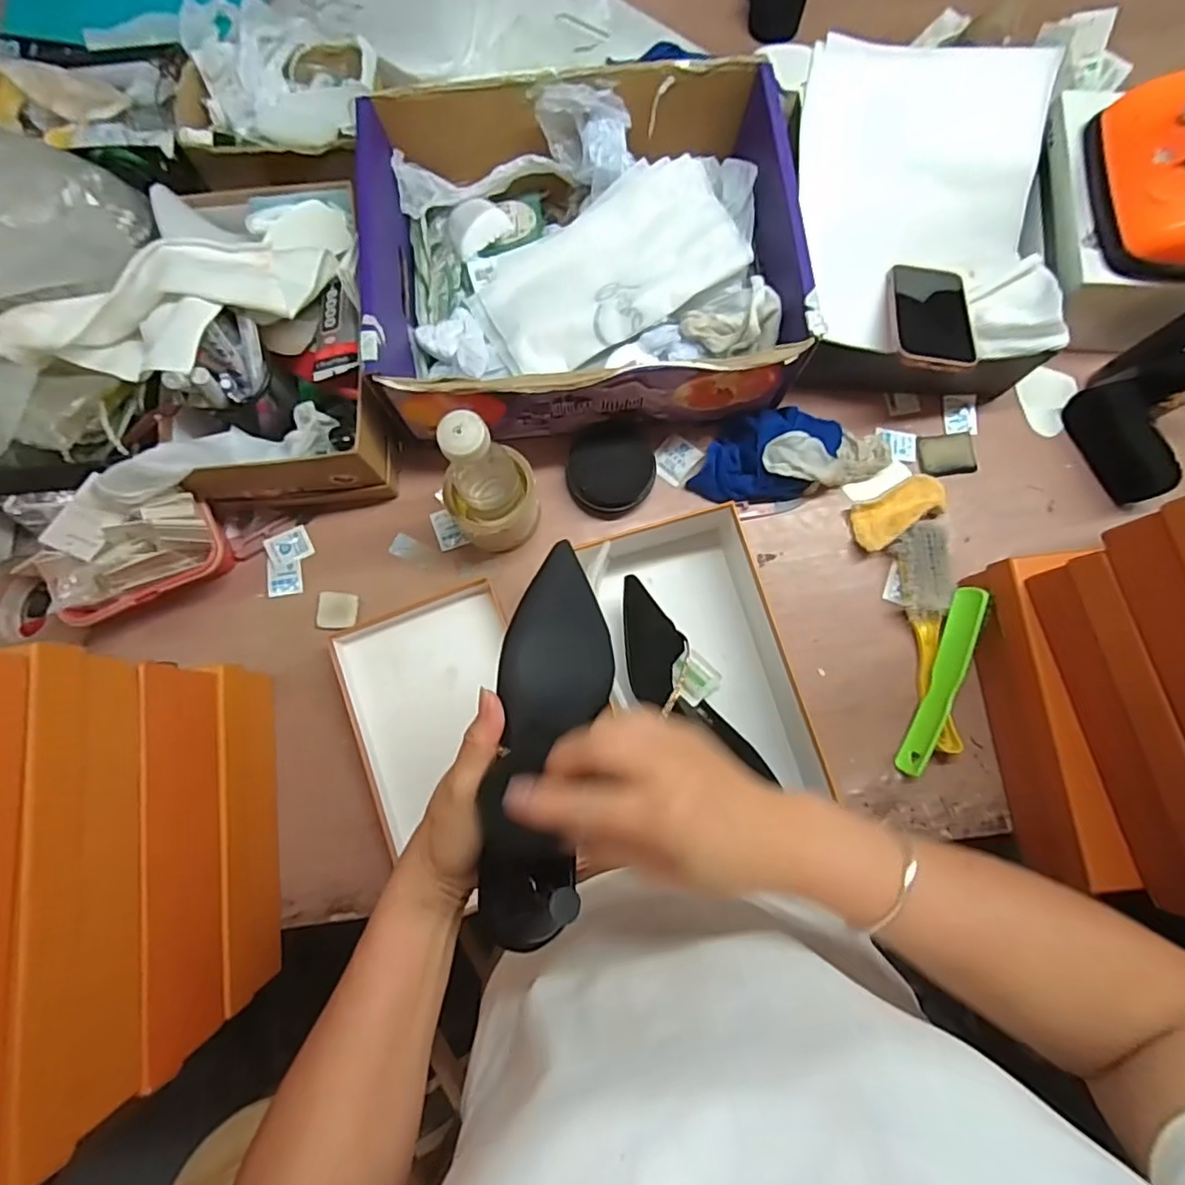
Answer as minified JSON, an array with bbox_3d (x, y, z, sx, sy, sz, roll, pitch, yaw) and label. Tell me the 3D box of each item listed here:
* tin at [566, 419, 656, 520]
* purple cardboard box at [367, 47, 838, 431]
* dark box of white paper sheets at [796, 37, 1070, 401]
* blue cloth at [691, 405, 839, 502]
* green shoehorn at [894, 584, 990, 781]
[{"bbox_3d":[0.019,-0.132,0.638,0.090,0.035,0.098,0,80,0],"label":"tin"},{"bbox_3d":[-0.014,-0.337,0.616,0.399,0.128,0.329,-7,80,-1],"label":"purple cardboard box"},{"bbox_3d":[0.328,-0.372,0.633,0.249,0.126,0.344,2,80,0],"label":"dark box of white paper sheets"},{"bbox_3d":[0.186,-0.145,0.635,0.160,0.046,0.091,-3,80,0],"label":"blue cloth"},{"bbox_3d":[0.341,0.088,0.586,0.023,0.037,0.188,17,95,3],"label":"green shoehorn"}]

